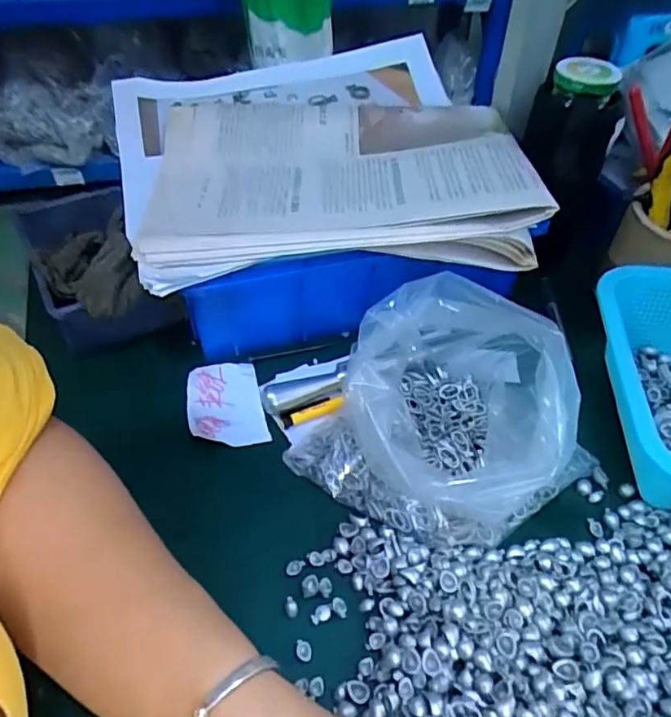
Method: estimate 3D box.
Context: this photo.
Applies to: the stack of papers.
[{"bbox_3d":[-0.030,-0.180,0.496,0.321,0.051,0.327,-6,47,-8],"label":"stack of papers"}]

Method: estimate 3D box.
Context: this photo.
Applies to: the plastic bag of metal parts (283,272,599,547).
[{"bbox_3d":[0.078,0.027,0.373,0.149,0.094,0.169,36,57,29],"label":"plastic bag of metal parts"}]

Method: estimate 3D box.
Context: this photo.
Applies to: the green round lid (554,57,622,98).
[{"bbox_3d":[0.191,-0.214,0.445,0.046,0.014,0.041,19,50,17],"label":"green round lid"}]

